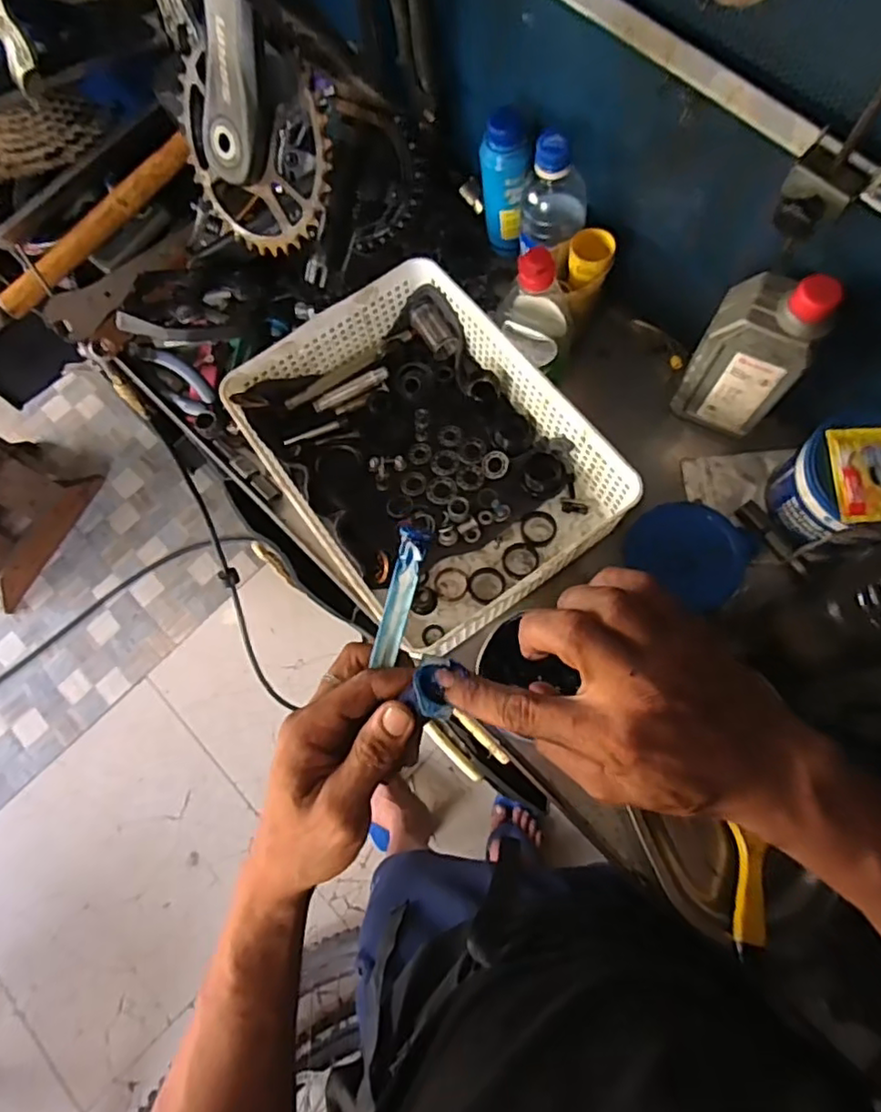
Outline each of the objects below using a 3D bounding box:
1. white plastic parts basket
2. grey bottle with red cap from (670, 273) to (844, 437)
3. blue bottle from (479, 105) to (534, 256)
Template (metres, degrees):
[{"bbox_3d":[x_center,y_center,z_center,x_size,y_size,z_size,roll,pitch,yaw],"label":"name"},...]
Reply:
[{"bbox_3d":[-0.021,-0.095,0.588,0.257,0.086,0.327,-36,74,-7],"label":"white plastic parts basket"},{"bbox_3d":[0.263,-0.172,0.531,0.085,0.170,0.055,35,79,13],"label":"grey bottle with red cap"},{"bbox_3d":[0.064,-0.364,0.618,0.045,0.135,0.054,-4,73,3],"label":"blue bottle"}]

